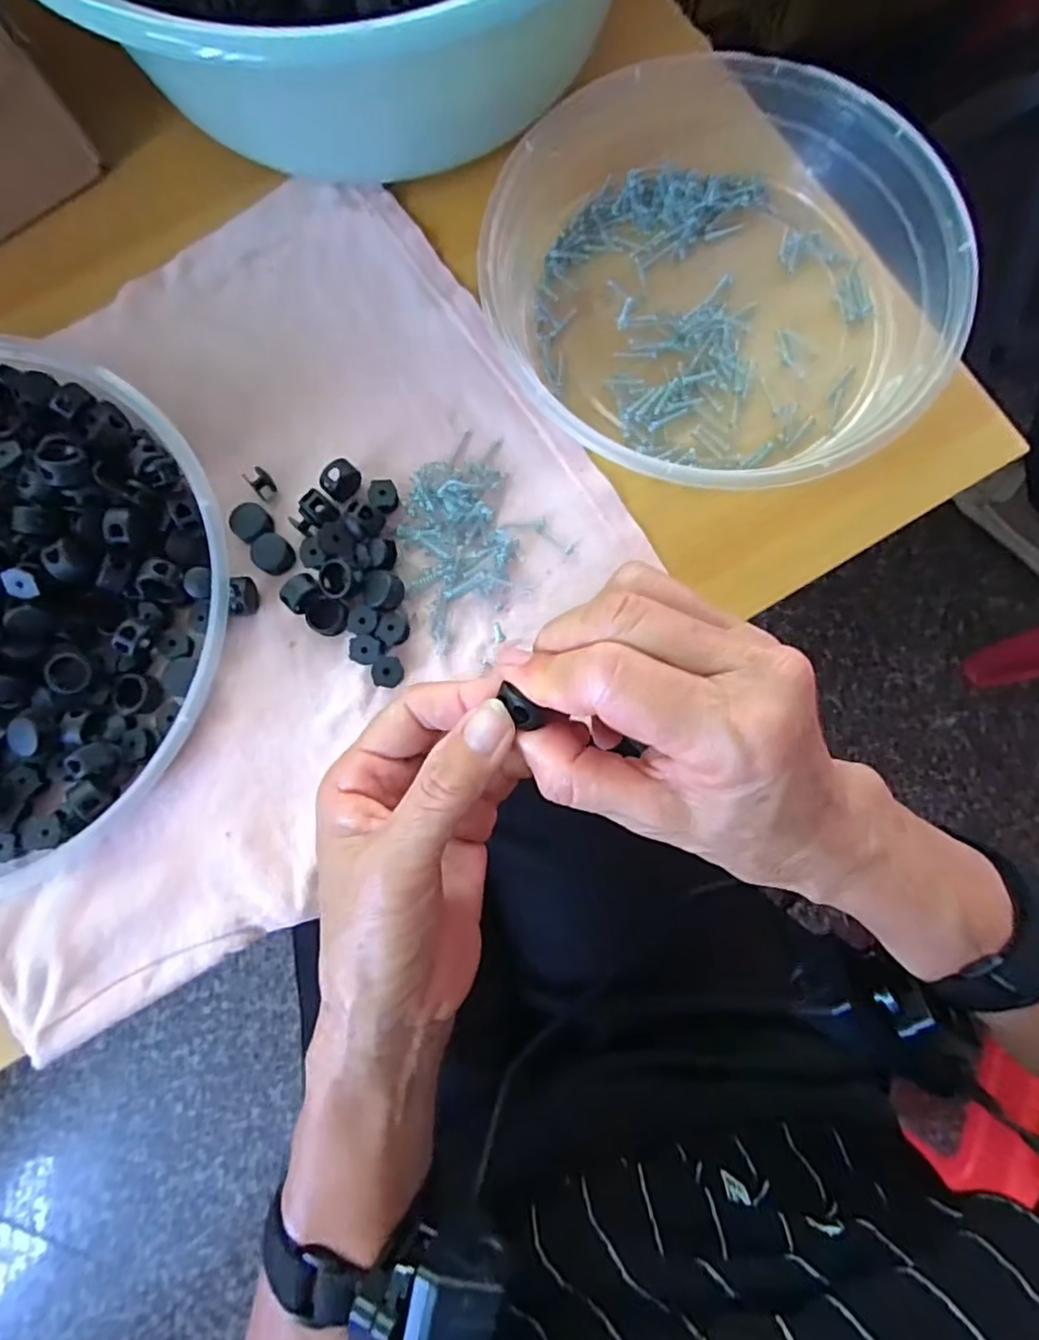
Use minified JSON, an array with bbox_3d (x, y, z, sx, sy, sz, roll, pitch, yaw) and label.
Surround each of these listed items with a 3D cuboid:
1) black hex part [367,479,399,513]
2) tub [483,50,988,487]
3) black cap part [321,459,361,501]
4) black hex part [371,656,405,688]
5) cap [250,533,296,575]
[{"bbox_3d":[-0.062,-0.078,0.284,0.012,0.007,0.015,-11,80,-2],"label":"black hex part"},{"bbox_3d":[0.092,-0.175,0.284,0.185,0.040,0.198,0,80,0],"label":"tub"},{"bbox_3d":[-0.080,-0.085,0.283,0.017,0.015,0.012,-37,82,-6],"label":"black cap part"},{"bbox_3d":[-0.057,0.002,0.273,0.012,0.008,0.013,-19,81,-3],"label":"black hex part"},{"bbox_3d":[-0.111,-0.053,0.284,0.017,0.007,0.017,0,80,0],"label":"cap"}]

